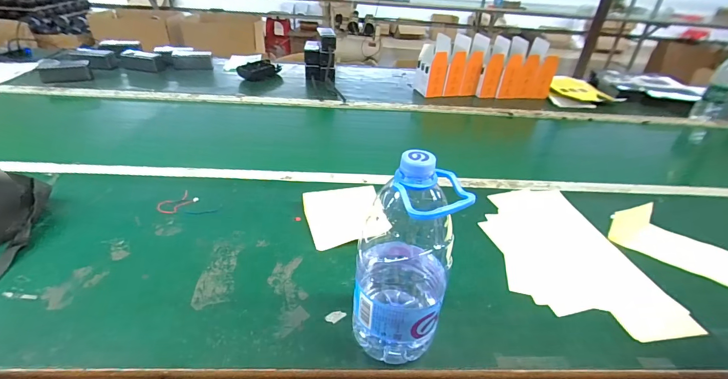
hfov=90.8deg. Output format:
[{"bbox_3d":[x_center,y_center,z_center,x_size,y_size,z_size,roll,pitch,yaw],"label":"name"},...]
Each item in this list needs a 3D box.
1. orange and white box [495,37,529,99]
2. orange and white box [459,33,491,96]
[{"bbox_3d":[0.484,-0.386,1.168,0.059,0.177,0.077,18,36,20],"label":"orange and white box"},{"bbox_3d":[0.355,-0.411,1.192,0.061,0.191,0.089,9,26,-10],"label":"orange and white box"}]

